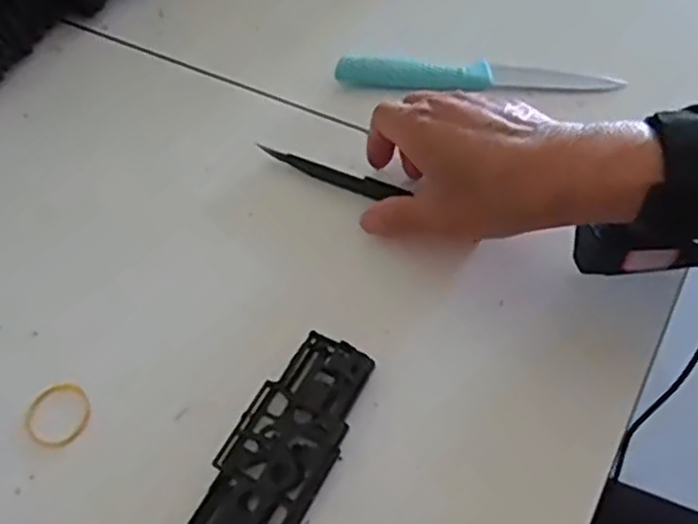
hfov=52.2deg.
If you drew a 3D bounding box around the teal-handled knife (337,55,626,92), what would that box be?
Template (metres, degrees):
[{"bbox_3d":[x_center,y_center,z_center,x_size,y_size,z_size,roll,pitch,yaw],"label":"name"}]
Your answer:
[{"bbox_3d":[0.083,-0.122,0.459,0.180,0.015,0.022,0,54,6],"label":"teal-handled knife"}]

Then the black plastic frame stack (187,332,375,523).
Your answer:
[{"bbox_3d":[-0.032,0.092,0.331,0.046,0.023,0.125,21,59,20],"label":"black plastic frame stack"}]

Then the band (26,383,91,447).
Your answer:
[{"bbox_3d":[-0.145,0.075,0.355,0.032,0.004,0.033,-3,54,4],"label":"band"}]

